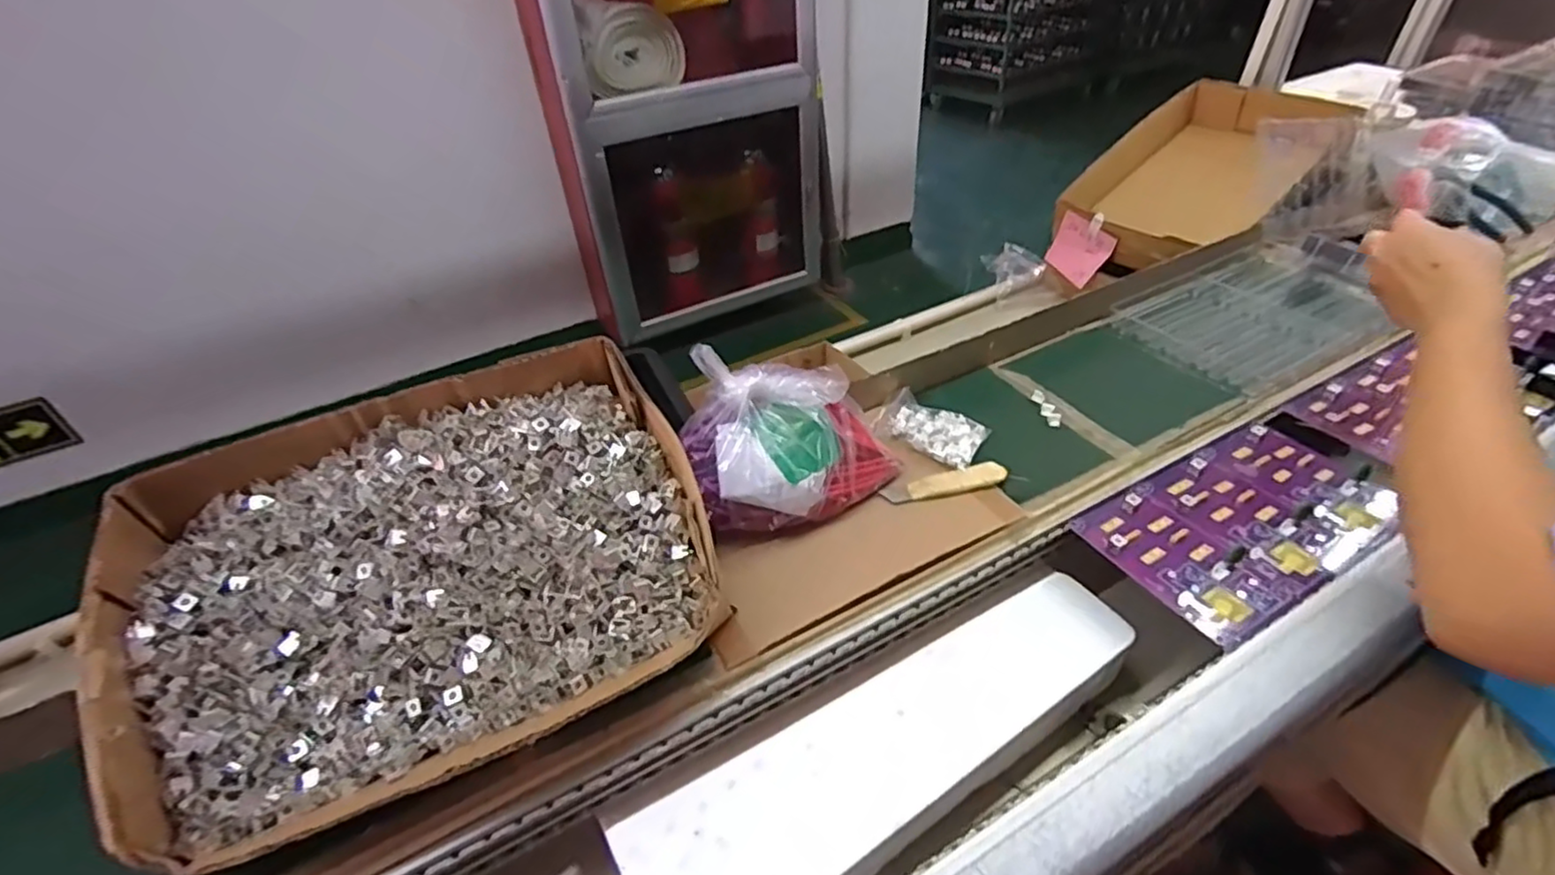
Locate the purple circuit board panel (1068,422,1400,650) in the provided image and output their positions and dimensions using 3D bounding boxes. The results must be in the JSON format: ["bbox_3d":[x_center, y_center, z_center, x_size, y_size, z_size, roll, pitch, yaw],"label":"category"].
[{"bbox_3d":[0.390,0.066,0.561,0.248,0.013,0.139,-23,43,-19],"label":"purple circuit board panel"}]

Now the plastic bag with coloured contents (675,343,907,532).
[{"bbox_3d":[0.014,0.008,0.561,0.174,0.117,0.097,-6,40,0],"label":"plastic bag with coloured contents"}]

